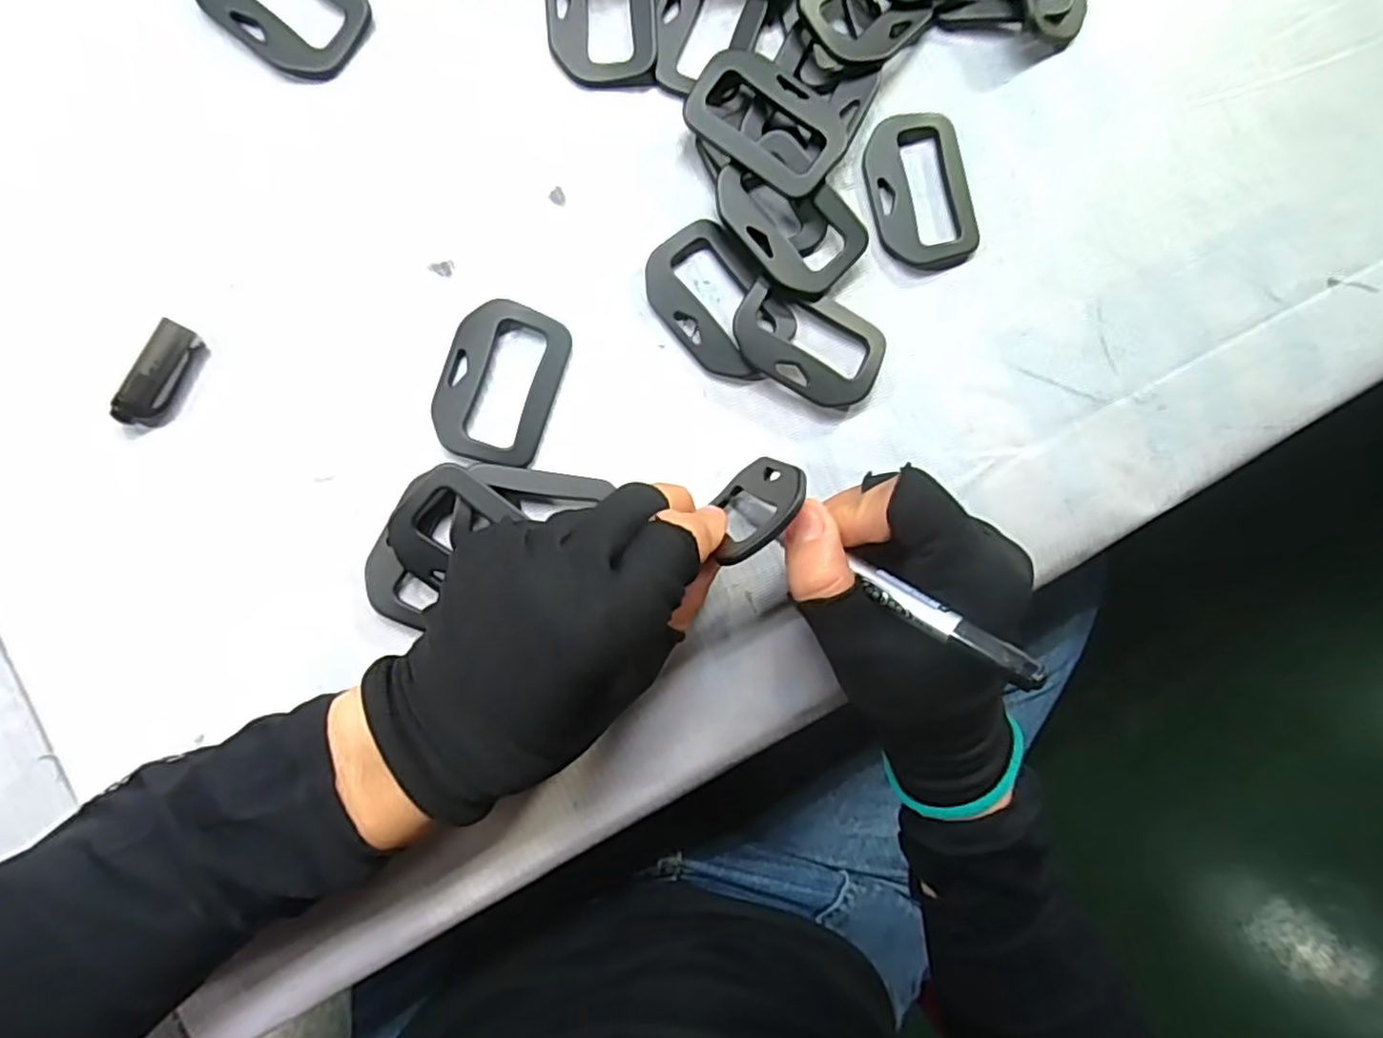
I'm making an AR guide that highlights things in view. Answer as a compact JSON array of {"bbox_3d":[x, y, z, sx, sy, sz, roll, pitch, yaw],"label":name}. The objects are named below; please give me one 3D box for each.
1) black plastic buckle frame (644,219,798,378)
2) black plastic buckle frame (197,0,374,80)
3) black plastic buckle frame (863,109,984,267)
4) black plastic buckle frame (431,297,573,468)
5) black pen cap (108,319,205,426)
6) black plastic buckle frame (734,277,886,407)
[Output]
[{"bbox_3d":[0.011,-0.086,0.273,0.041,0.009,0.061,-43,94,-6],"label":"black plastic buckle frame"},{"bbox_3d":[-0.153,-0.193,0.255,0.062,0.004,0.042,36,85,-5],"label":"black plastic buckle frame"},{"bbox_3d":[0.094,-0.134,0.283,0.042,0.006,0.062,-16,91,-7],"label":"black plastic buckle frame"},{"bbox_3d":[-0.073,-0.052,0.263,0.042,0.006,0.060,19,87,-6],"label":"black plastic buckle frame"},{"bbox_3d":[-0.191,-0.051,0.247,0.014,0.009,0.039,27,86,-6],"label":"black pen cap"},{"bbox_3d":[0.047,-0.070,0.274,0.061,0.011,0.040,26,86,-6],"label":"black plastic buckle frame"}]

